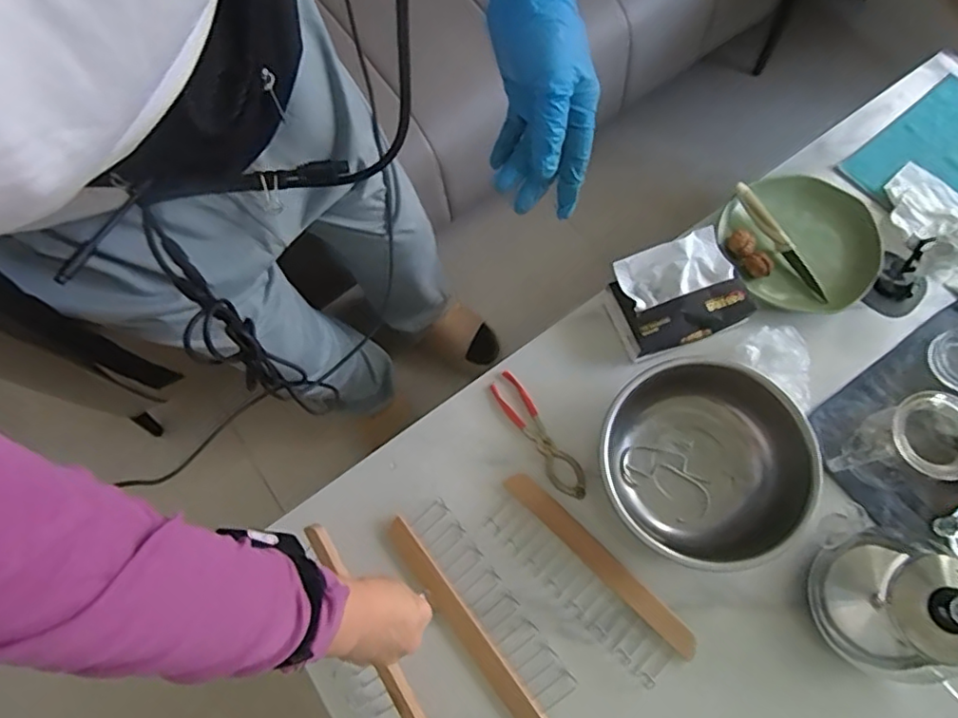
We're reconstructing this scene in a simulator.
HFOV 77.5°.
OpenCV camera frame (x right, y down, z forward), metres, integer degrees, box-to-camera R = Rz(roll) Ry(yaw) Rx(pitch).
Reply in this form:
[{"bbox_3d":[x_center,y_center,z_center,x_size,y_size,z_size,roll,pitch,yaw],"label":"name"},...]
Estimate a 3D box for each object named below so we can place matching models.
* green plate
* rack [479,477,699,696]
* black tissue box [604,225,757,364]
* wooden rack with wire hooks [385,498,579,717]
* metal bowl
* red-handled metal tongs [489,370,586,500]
[{"bbox_3d":[0.423,-0.154,0.788,0.202,0.019,0.194,0,69,1],"label":"green plate"},{"bbox_3d":[0.118,0.244,0.674,0.256,0.025,0.078,43,75,15],"label":"rack"},{"bbox_3d":[0.248,-0.082,0.744,0.151,0.064,0.119,-21,71,-7],"label":"black tissue box"},{"bbox_3d":[0.000,0.274,0.658,0.077,0.017,0.254,-35,73,-12],"label":"wooden rack with wire hooks"},{"bbox_3d":[0.252,0.117,0.673,0.213,0.083,0.220,0,69,1],"label":"metal bowl"},{"bbox_3d":[0.074,0.094,0.737,0.037,0.006,0.175,-30,72,-10],"label":"red-handled metal tongs"}]

